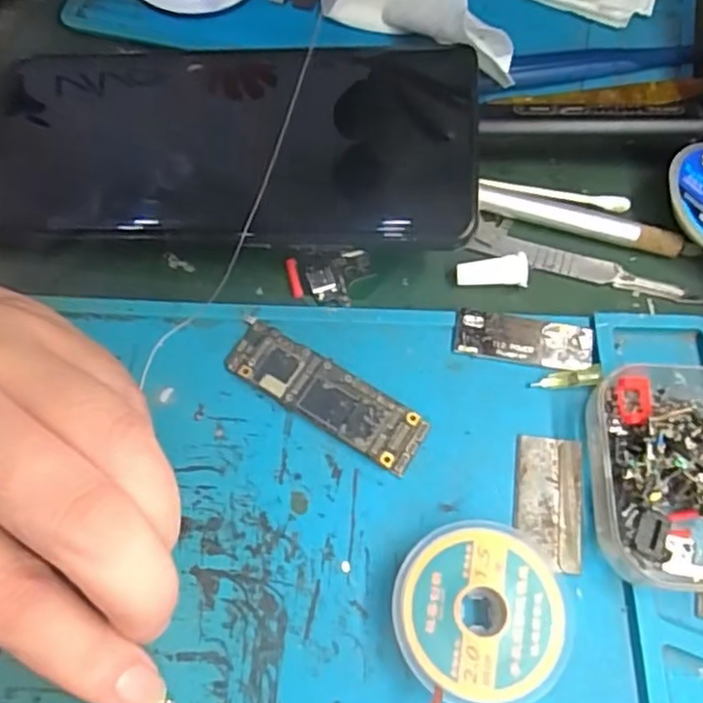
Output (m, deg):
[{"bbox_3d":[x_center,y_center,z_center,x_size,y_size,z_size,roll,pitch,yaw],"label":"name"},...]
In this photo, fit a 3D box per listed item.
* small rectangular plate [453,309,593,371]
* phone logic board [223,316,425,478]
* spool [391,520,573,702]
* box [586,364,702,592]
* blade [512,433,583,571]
[{"bbox_3d":[0.056,-0.004,0.215,0.044,0.004,0.016,10,67,2],"label":"small rectangular plate"},{"bbox_3d":[-0.009,0.013,0.206,0.066,0.005,0.019,30,69,11],"label":"phone logic board"},{"bbox_3d":[0.034,0.069,0.178,0.044,0.013,0.045,1,67,-1],"label":"spool"},{"bbox_3d":[0.104,0.034,0.190,0.064,0.023,0.063,4,67,0],"label":"box"},{"bbox_3d":[0.058,0.044,0.196,0.019,0.004,0.038,5,67,7],"label":"blade"}]

